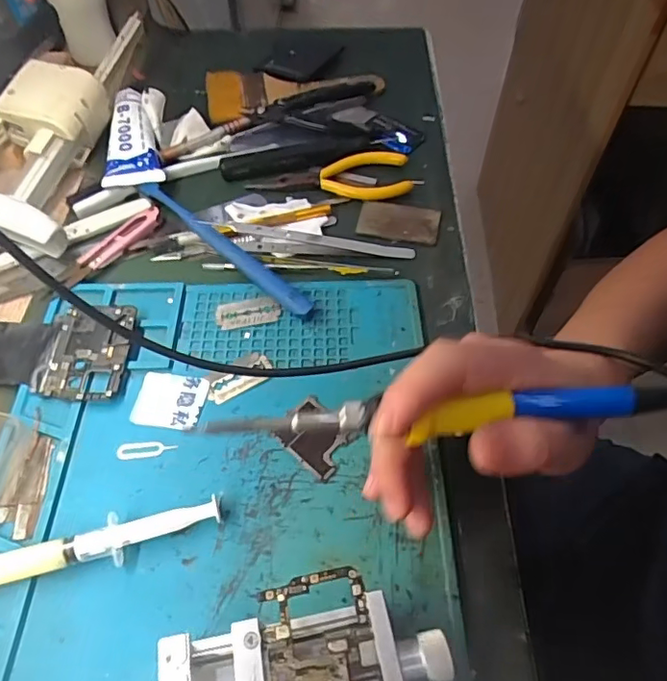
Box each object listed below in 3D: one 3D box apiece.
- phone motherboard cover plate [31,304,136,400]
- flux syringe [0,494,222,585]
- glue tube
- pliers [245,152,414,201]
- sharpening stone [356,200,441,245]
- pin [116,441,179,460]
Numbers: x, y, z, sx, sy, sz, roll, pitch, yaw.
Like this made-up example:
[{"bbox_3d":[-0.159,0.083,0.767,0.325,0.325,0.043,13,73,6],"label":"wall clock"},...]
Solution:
[{"bbox_3d":[-0.155,0.006,0.341,0.053,0.007,0.066,1,55,1],"label":"phone motherboard cover plate"},{"bbox_3d":[-0.123,0.103,0.271,0.131,0.016,0.018,-14,56,-9],"label":"flux syringe"},{"bbox_3d":[-0.160,-0.166,0.452,0.044,0.025,0.111,-5,55,-3],"label":"glue tube"},{"bbox_3d":[-0.002,-0.132,0.437,0.125,0.006,0.050,-1,55,0],"label":"pliers"},{"bbox_3d":[0.050,-0.091,0.413,0.059,0.004,0.035,11,56,8],"label":"sharpening stone"},{"bbox_3d":[-0.106,0.062,0.309,0.034,0.004,0.010,-6,57,-2],"label":"pin"}]

